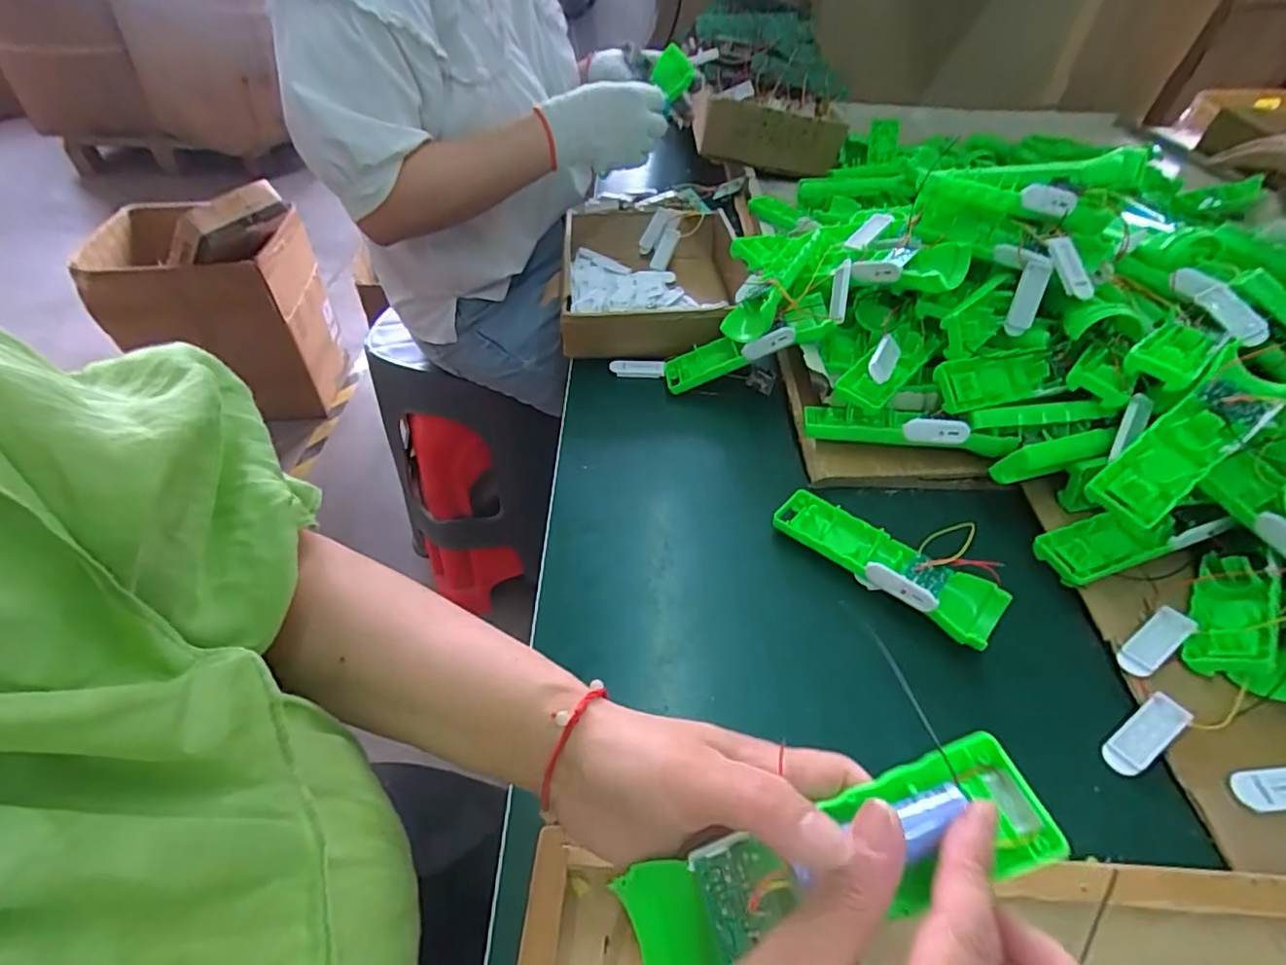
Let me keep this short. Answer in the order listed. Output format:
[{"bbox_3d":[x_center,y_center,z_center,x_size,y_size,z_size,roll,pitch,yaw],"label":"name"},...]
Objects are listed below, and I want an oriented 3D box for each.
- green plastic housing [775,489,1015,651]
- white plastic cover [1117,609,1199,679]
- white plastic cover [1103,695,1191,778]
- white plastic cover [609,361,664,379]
[{"bbox_3d":[0.178,0.059,0.440,0.163,0.022,0.051,35,54,28],"label":"green plastic housing"},{"bbox_3d":[0.342,0.107,0.395,0.059,0.004,0.021,-35,55,-13],"label":"white plastic cover"},{"bbox_3d":[0.308,0.155,0.363,0.062,0.005,0.021,-32,53,-13],"label":"white plastic cover"},{"bbox_3d":[-0.006,-0.118,0.614,0.055,0.010,0.017,3,45,1],"label":"white plastic cover"}]

